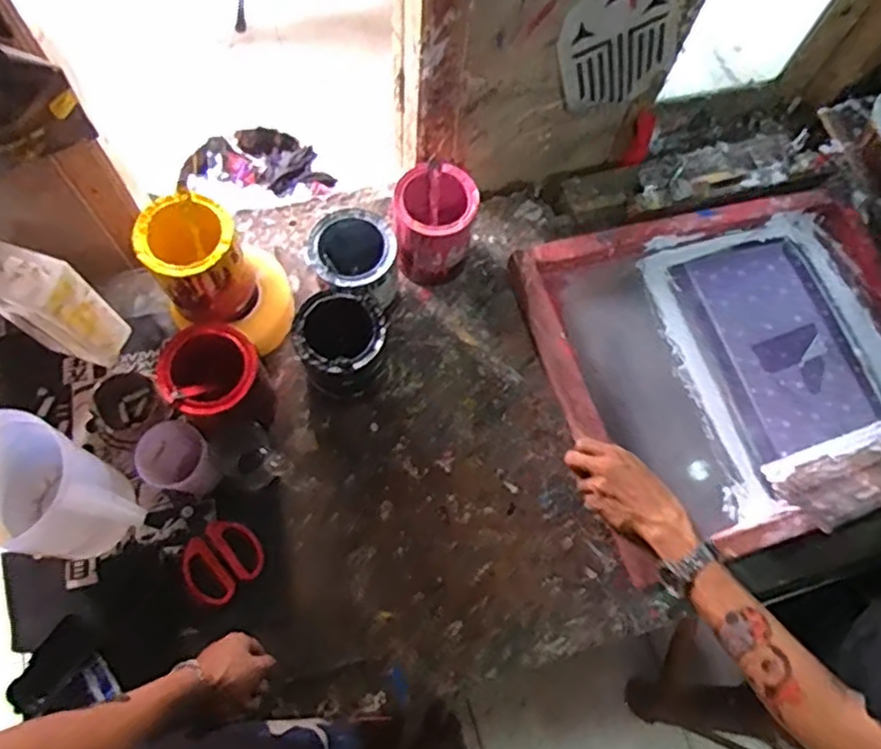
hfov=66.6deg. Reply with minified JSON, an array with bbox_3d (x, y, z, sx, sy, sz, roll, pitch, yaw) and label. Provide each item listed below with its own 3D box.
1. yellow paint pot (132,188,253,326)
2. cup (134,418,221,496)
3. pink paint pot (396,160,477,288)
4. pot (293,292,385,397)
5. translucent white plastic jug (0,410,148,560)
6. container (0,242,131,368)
[{"bbox_3d":[-0.295,-0.136,0.817,0.097,0.134,0.101,1,68,-2],"label":"yellow paint pot"},{"bbox_3d":[-0.314,0.106,0.808,0.077,0.073,0.079,1,68,-2],"label":"cup"},{"bbox_3d":[-0.008,-0.197,0.928,0.105,0.143,0.113,1,68,-2],"label":"pink paint pot"},{"bbox_3d":[-0.123,-0.025,0.862,0.107,0.142,0.114,1,68,-2],"label":"pot"},{"bbox_3d":[-0.420,0.143,0.724,0.162,0.191,0.125,33,71,10],"label":"translucent white plastic jug"},{"bbox_3d":[-0.463,-0.081,0.800,0.092,0.203,0.064,15,69,3],"label":"container"}]

